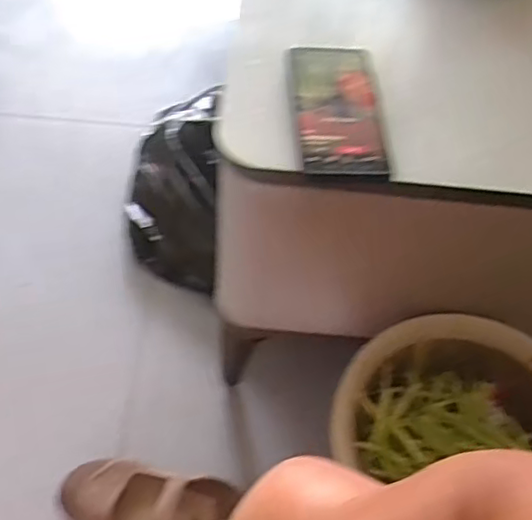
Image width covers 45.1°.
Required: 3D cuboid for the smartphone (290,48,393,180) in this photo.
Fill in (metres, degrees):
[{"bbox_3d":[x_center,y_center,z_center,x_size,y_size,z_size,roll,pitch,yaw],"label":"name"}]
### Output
[{"bbox_3d":[0.061,-0.131,0.544,0.075,0.012,0.159,0,54,-6],"label":"smartphone"}]

